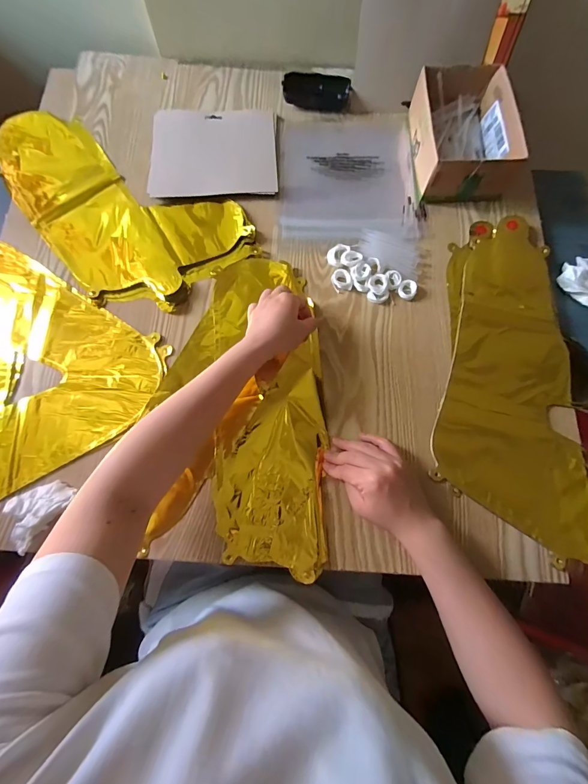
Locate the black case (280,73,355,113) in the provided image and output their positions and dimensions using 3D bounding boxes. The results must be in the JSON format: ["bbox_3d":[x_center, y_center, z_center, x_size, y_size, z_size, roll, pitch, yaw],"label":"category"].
[{"bbox_3d":[0.038,-0.497,0.583,0.106,0.029,0.040,8,74,2],"label":"black case"}]

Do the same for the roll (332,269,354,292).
[{"bbox_3d":[0.067,-0.156,0.492,0.025,0.008,0.033,-16,74,-4],"label":"roll"}]

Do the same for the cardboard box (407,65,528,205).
[{"bbox_3d":[0.257,-0.396,0.540,0.142,0.067,0.210,1,74,0],"label":"cardboard box"}]

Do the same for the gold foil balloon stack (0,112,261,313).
[{"bbox_3d":[-0.282,-0.290,0.531,0.431,0.013,0.226,42,78,11],"label":"gold foil balloon stack"}]

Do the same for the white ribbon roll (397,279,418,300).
[{"bbox_3d":[0.156,-0.141,0.487,0.024,0.010,0.027,27,76,8],"label":"white ribbon roll"}]

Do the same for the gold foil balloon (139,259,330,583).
[{"bbox_3d":[-0.066,0.009,0.449,0.203,0.018,0.397,-2,74,2],"label":"gold foil balloon"}]

